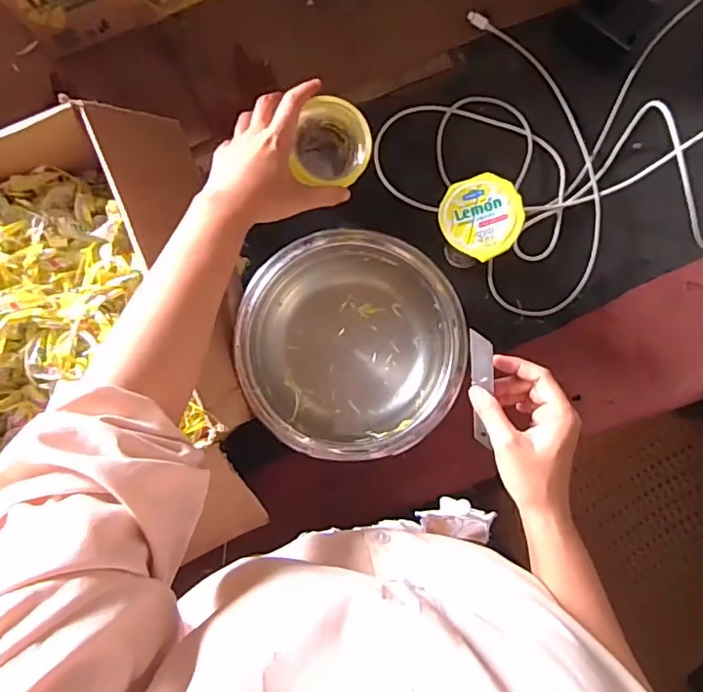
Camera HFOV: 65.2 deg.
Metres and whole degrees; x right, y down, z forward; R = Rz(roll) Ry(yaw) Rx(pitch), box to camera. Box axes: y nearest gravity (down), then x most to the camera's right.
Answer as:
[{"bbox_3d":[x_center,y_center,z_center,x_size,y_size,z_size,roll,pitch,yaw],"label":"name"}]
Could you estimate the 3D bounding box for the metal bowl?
[{"bbox_3d":[-0.001,0.001,0.574,0.223,0.071,0.216,0,85,-1],"label":"metal bowl"}]

